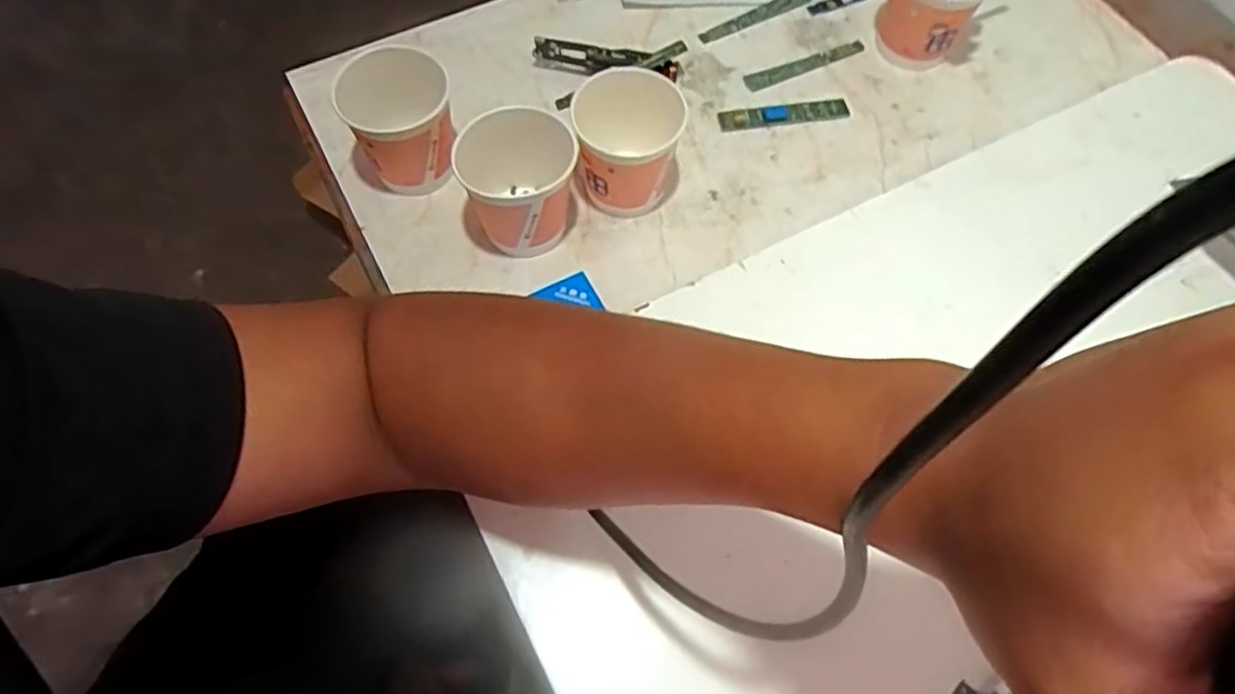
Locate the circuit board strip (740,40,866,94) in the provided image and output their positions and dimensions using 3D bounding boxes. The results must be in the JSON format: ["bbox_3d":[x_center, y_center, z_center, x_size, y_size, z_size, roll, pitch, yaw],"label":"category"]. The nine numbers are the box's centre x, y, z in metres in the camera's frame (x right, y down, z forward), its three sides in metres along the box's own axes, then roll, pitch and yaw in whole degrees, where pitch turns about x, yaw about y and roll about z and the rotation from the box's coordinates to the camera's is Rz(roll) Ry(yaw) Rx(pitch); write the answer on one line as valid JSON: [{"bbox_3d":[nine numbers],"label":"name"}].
[{"bbox_3d":[0.143,-0.214,0.553,0.104,0.005,0.014,-23,67,-14],"label":"circuit board strip"}]

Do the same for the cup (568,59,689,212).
[{"bbox_3d":[0.006,-0.128,0.461,0.063,0.080,0.063,1,63,-3],"label":"cup"}]

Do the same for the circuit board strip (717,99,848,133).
[{"bbox_3d":[0.121,-0.169,0.526,0.096,0.004,0.017,-6,64,-6],"label":"circuit board strip"}]

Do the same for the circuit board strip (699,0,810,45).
[{"bbox_3d":[0.108,-0.259,0.572,0.104,0.005,0.014,-29,68,-16],"label":"circuit board strip"}]

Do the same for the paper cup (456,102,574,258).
[{"bbox_3d":[-0.059,-0.097,0.448,0.067,0.079,0.062,1,63,-3],"label":"paper cup"}]

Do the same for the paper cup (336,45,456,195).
[{"bbox_3d":[-0.137,-0.141,0.470,0.063,0.078,0.065,1,63,-3],"label":"paper cup"}]

